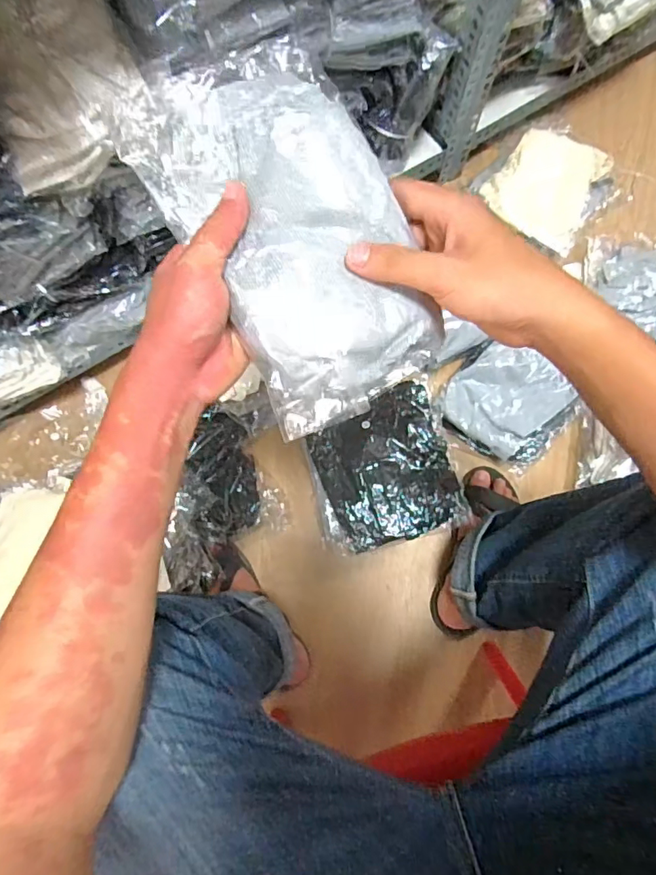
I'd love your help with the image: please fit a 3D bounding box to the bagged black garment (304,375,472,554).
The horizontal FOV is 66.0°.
[{"bbox_3d":[0.085,0.045,0.779,0.217,0.034,0.229,-15,76,-3],"label":"bagged black garment"}]

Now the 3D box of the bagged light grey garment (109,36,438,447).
[{"bbox_3d":[-0.020,-0.129,0.324,0.132,0.026,0.230,-29,96,2],"label":"bagged light grey garment"}]

